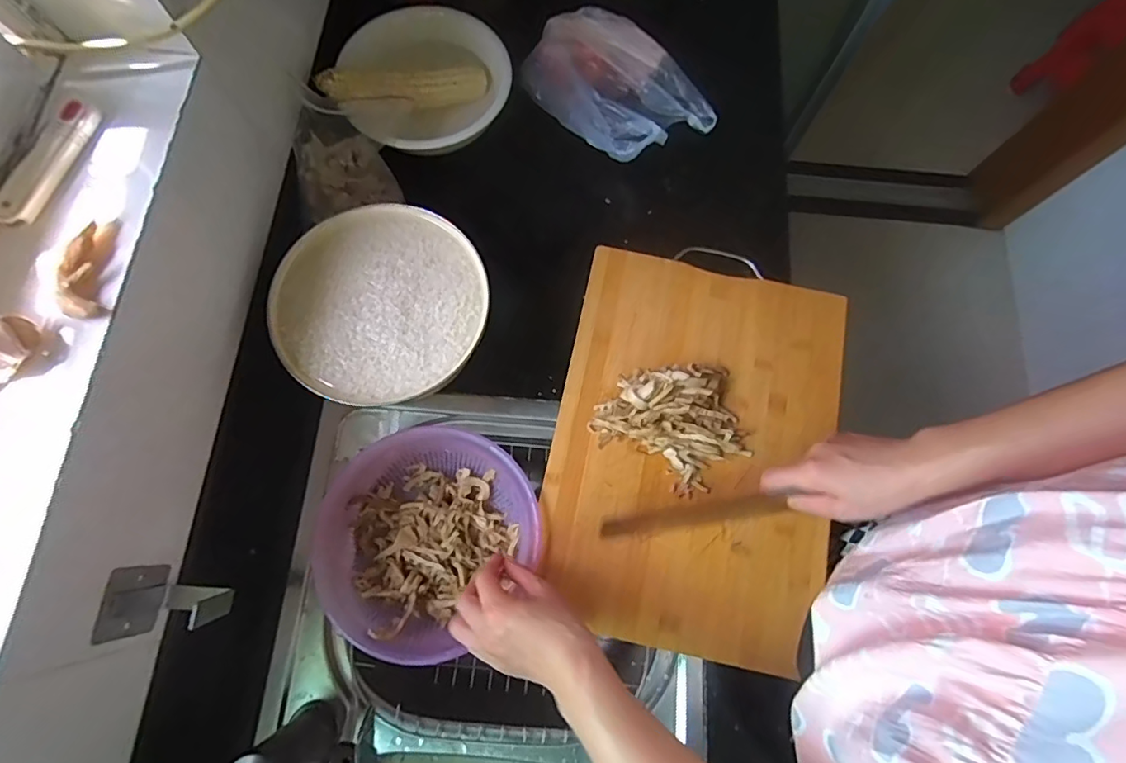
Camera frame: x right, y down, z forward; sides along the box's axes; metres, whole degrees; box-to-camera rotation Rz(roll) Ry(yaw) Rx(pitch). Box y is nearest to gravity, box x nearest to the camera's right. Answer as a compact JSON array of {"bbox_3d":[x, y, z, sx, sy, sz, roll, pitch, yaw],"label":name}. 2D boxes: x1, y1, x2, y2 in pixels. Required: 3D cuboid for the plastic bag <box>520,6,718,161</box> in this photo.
[{"bbox_3d":[0.059,-0.353,0.656,0.213,0.078,0.159,44,78,11],"label":"plastic bag"}]

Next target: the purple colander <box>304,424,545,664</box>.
[{"bbox_3d":[-0.135,0.149,0.539,0.199,0.073,0.200,0,74,-1],"label":"purple colander"}]

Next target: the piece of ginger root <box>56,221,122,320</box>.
[{"bbox_3d":[-0.316,-0.076,0.362,0.022,0.015,0.069,-2,74,-1],"label":"piece of ginger root"}]

